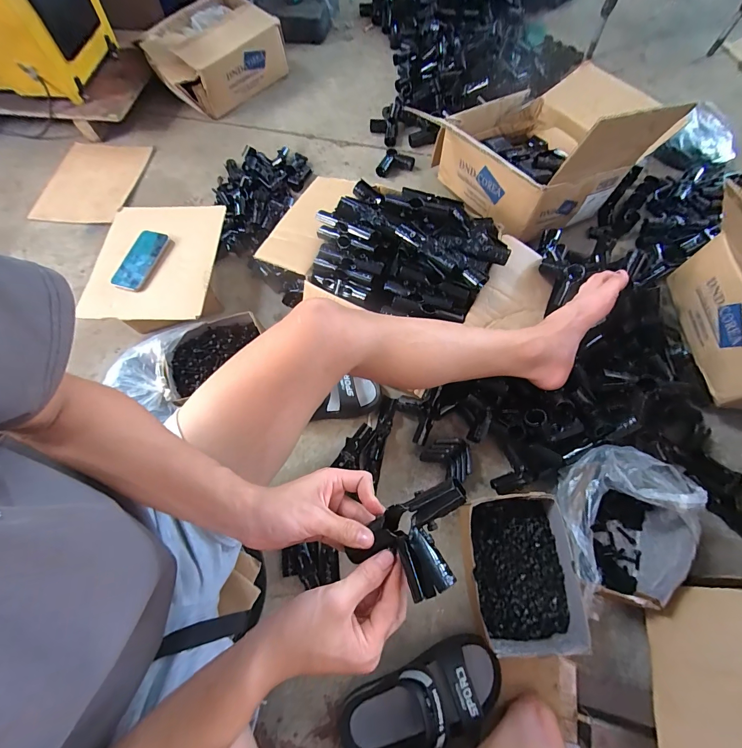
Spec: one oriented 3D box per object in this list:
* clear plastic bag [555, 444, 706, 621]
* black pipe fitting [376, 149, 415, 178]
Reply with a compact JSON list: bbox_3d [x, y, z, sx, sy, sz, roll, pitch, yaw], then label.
[{"bbox_3d":[0.392,0.249,0.561,0.189,0.140,0.225,23,71,12],"label":"clear plastic bag"},{"bbox_3d":[0.071,-0.580,0.960,0.088,0.026,0.085,20,71,10],"label":"black pipe fitting"}]

